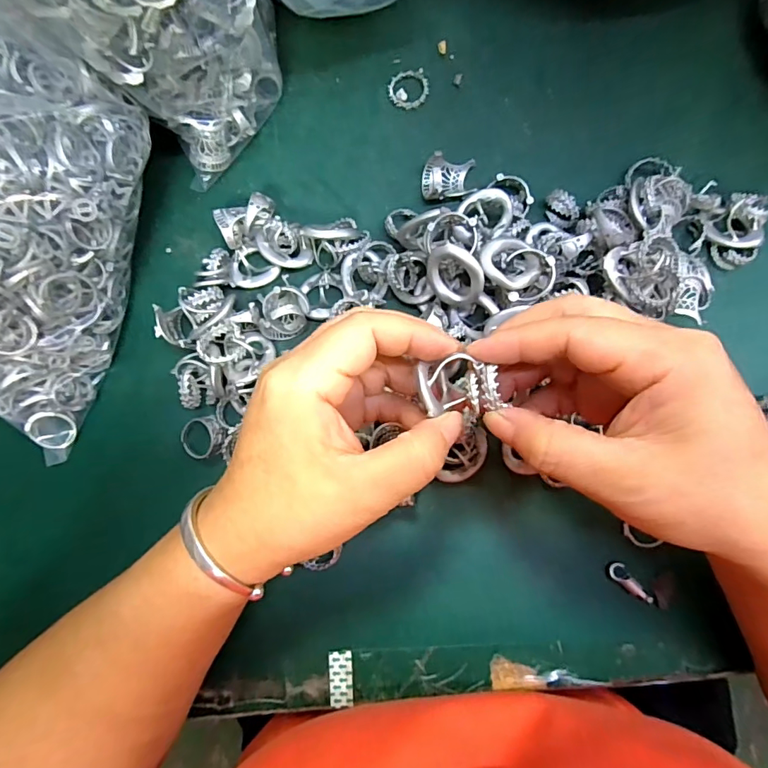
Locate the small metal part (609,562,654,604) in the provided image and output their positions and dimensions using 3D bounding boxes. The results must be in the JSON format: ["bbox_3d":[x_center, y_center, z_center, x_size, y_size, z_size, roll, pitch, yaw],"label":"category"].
[{"bbox_3d":[0.133,0.107,0.252,0.027,0.006,0.009,42,87,8],"label":"small metal part"}]

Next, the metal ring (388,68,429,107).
[{"bbox_3d":[0.016,-0.188,0.299,0.025,0.004,0.024,0,82,3],"label":"metal ring"}]

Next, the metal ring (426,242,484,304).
[{"bbox_3d":[0.037,-0.056,0.247,0.033,0.004,0.027,30,130,0],"label":"metal ring"}]

